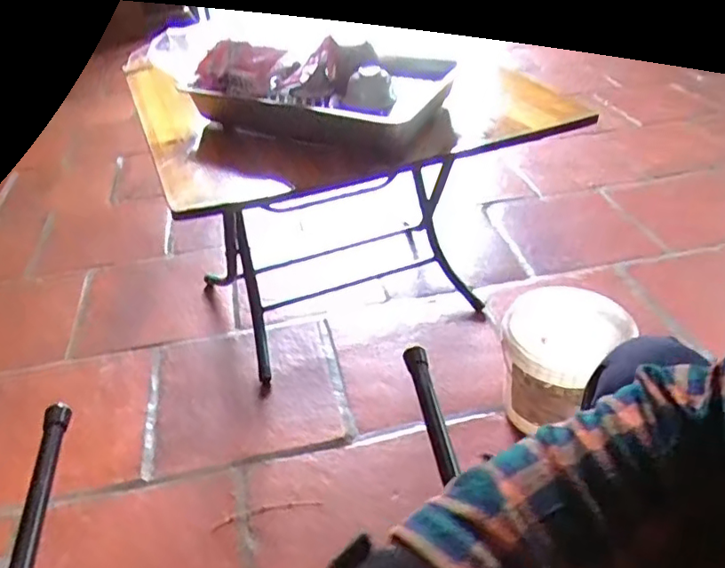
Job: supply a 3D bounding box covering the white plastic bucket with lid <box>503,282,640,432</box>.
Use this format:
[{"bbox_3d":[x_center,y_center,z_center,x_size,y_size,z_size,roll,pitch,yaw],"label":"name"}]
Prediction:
[{"bbox_3d":[0.333,0.142,1.007,0.189,0.198,0.202,-3,37,2],"label":"white plastic bucket with lid"}]

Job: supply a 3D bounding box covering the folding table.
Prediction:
[{"bbox_3d":[-0.014,-0.125,1.166,0.673,0.603,0.597,-15,39,-14],"label":"folding table"}]

